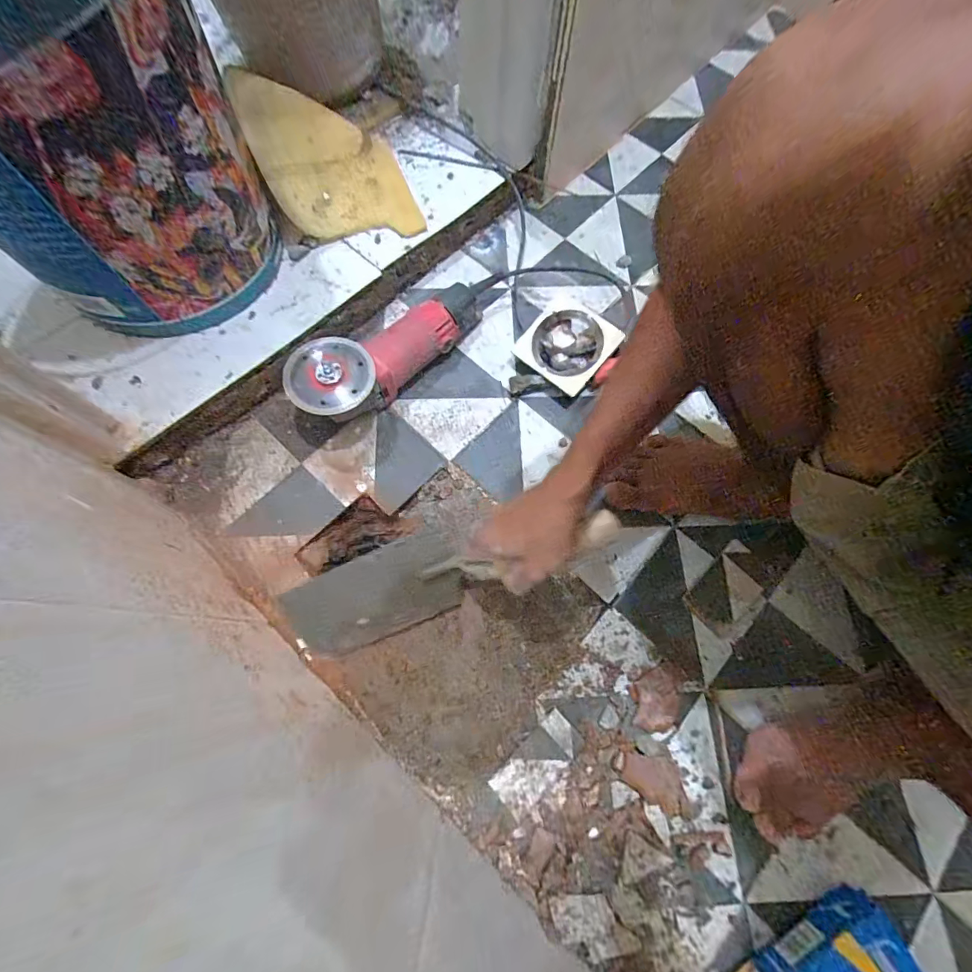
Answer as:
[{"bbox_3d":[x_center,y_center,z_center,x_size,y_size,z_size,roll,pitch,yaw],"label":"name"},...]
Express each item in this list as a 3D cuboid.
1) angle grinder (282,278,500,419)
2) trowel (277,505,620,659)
[{"bbox_3d":[-0.095,-0.179,0.541,0.092,0.093,0.305,42,73,13],"label":"angle grinder"},{"bbox_3d":[-0.044,0.082,0.473,0.347,0.083,0.103,-21,72,6],"label":"trowel"}]

